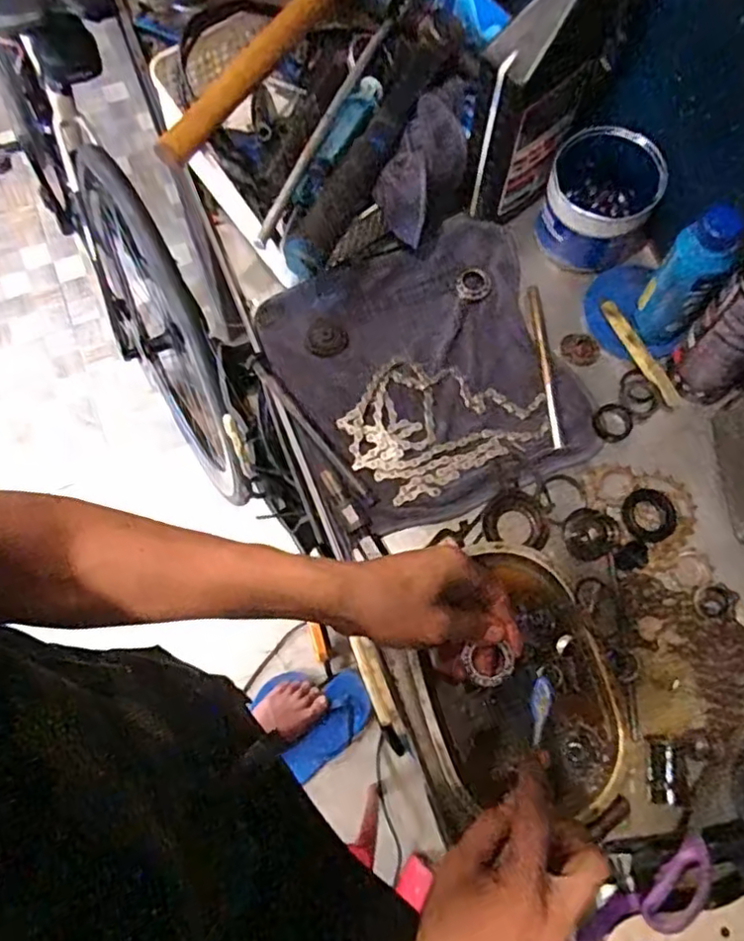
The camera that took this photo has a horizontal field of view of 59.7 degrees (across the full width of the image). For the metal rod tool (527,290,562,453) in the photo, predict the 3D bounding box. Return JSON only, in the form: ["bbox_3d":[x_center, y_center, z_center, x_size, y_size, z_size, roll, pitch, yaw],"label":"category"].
[{"bbox_3d":[0.169,-0.103,0.633,0.011,0.008,0.176,-3,72,-2],"label":"metal rod tool"}]

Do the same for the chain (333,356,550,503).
[{"bbox_3d":[0.059,-0.052,0.610,0.173,0.009,0.128,-29,75,-10],"label":"chain"}]

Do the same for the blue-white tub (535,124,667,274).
[{"bbox_3d":[0.221,-0.261,0.634,0.095,0.096,0.101,0,72,-1],"label":"blue-white tub"}]

